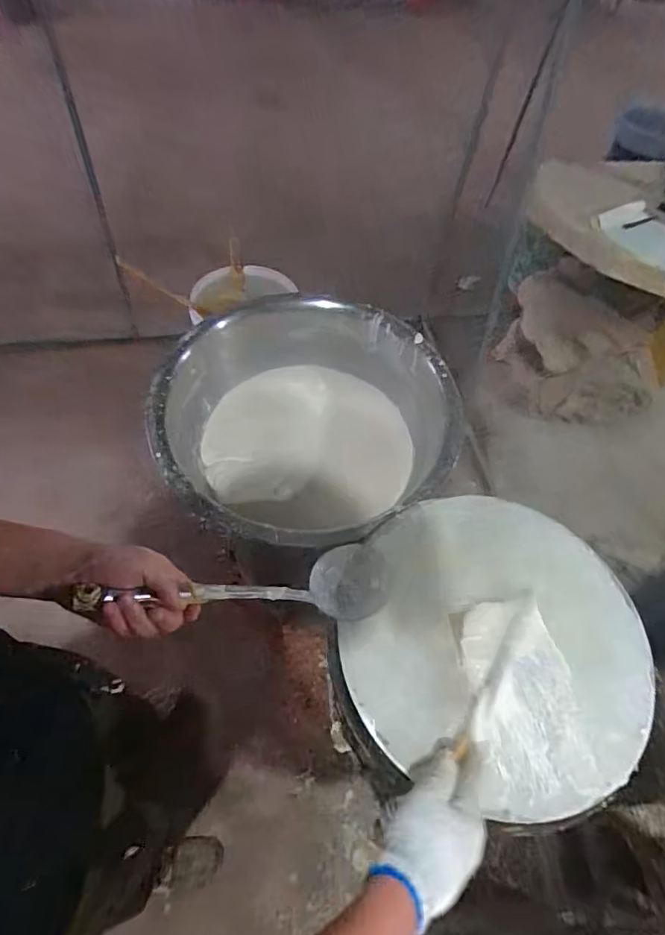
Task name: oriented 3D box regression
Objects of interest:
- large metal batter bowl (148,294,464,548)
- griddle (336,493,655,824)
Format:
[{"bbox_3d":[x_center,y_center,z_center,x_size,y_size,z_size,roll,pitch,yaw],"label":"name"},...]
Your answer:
[{"bbox_3d":[-0.063,-0.088,0.997,0.495,0.187,0.520,2,56,-3],"label":"large metal batter bowl"},{"bbox_3d":[0.212,0.207,0.640,0.362,0.044,0.356,2,56,-3],"label":"griddle"}]

